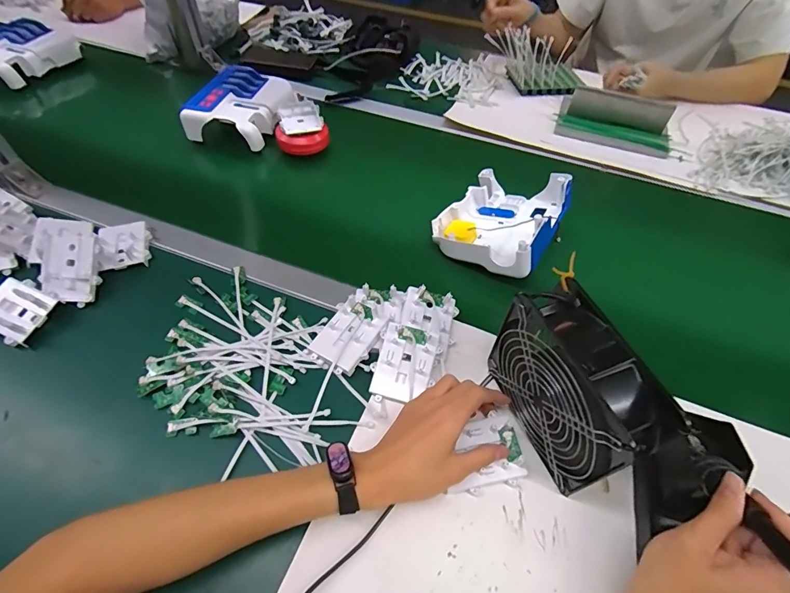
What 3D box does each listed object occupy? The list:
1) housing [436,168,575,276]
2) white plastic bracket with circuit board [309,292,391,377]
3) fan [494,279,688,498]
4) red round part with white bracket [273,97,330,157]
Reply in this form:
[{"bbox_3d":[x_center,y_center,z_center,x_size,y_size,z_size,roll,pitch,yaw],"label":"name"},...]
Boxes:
[{"bbox_3d":[0.152,-0.114,0.587,0.147,0.078,0.185,28,57,18],"label":"housing"},{"bbox_3d":[-0.055,0.046,0.479,0.062,0.020,0.084,25,56,16],"label":"white plastic bracket with circuit board"},{"bbox_3d":[0.154,0.086,0.378,0.063,0.150,0.146,-18,56,-15],"label":"fan"},{"bbox_3d":[-0.165,-0.296,0.719,0.085,0.051,0.092,-11,54,-11],"label":"red round part with white bracket"}]

